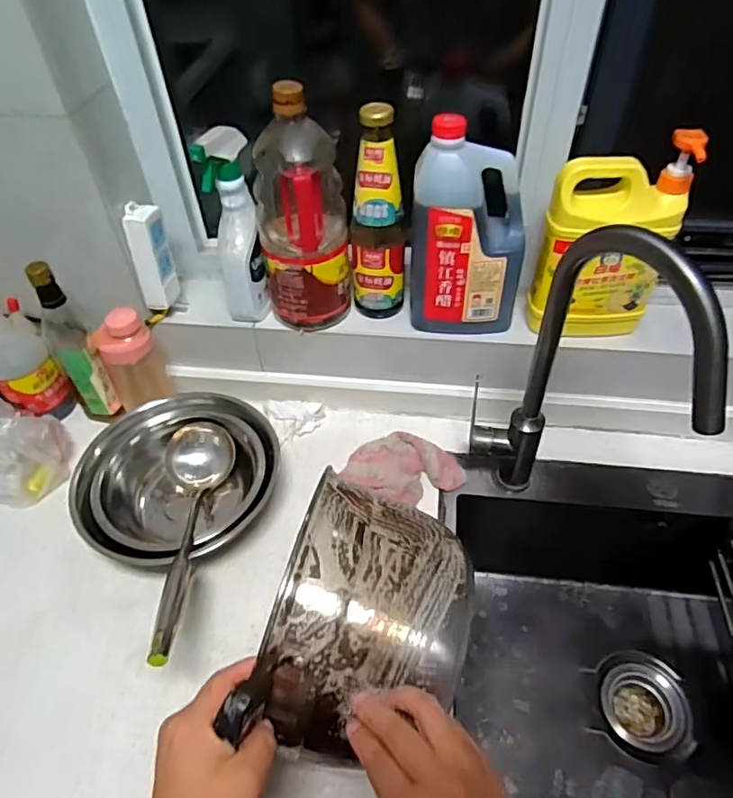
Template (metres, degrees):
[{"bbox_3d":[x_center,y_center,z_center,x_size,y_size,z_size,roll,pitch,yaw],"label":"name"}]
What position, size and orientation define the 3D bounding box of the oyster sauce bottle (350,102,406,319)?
[{"bbox_3d":[0.014,-0.219,0.699,0.069,0.261,0.065,1,48,4],"label":"oyster sauce bottle"}]

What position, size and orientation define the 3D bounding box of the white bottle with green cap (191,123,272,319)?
[{"bbox_3d":[-0.164,-0.210,0.703,0.058,0.230,0.071,-10,48,-6],"label":"white bottle with green cap"}]

